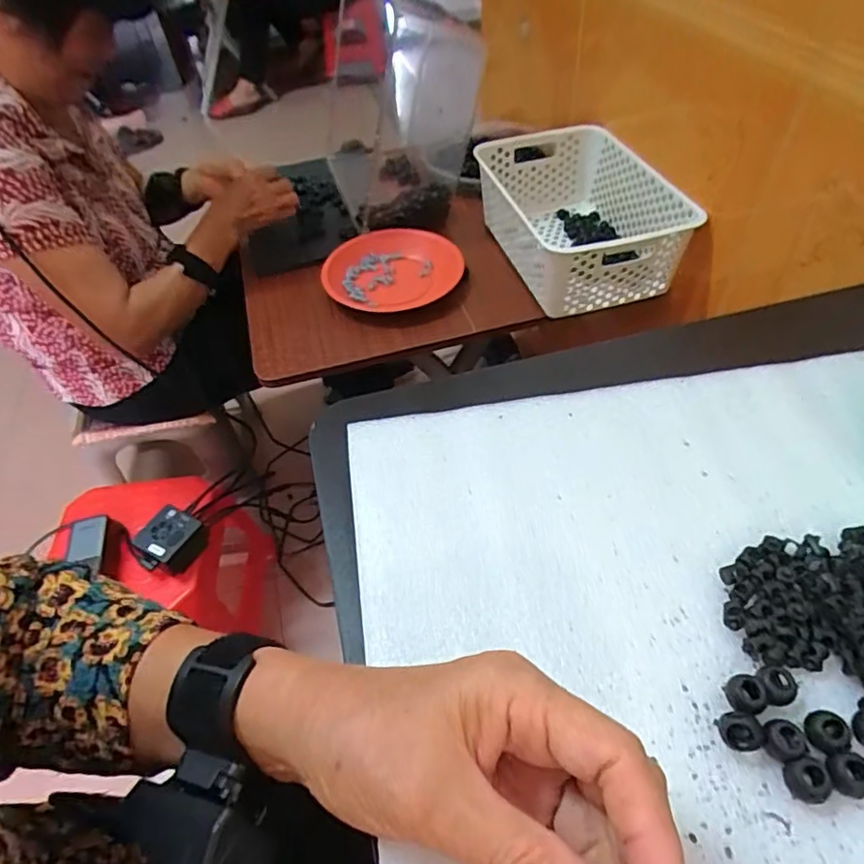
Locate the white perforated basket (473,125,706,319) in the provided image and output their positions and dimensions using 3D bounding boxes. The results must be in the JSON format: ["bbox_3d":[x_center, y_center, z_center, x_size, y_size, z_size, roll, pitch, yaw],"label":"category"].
[{"bbox_3d":[0.200,-0.302,0.813,0.205,0.109,0.321,-15,51,-7],"label":"white perforated basket"}]

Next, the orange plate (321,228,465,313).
[{"bbox_3d":[-0.049,-0.228,0.817,0.176,0.037,0.189,-1,51,1],"label":"orange plate"}]

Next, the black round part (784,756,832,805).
[{"bbox_3d":[0.143,0.134,0.220,0.013,0.012,0.014,-2,49,2],"label":"black round part"}]

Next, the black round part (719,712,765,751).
[{"bbox_3d":[0.124,0.121,0.231,0.014,0.016,0.013,-2,49,2],"label":"black round part"}]

